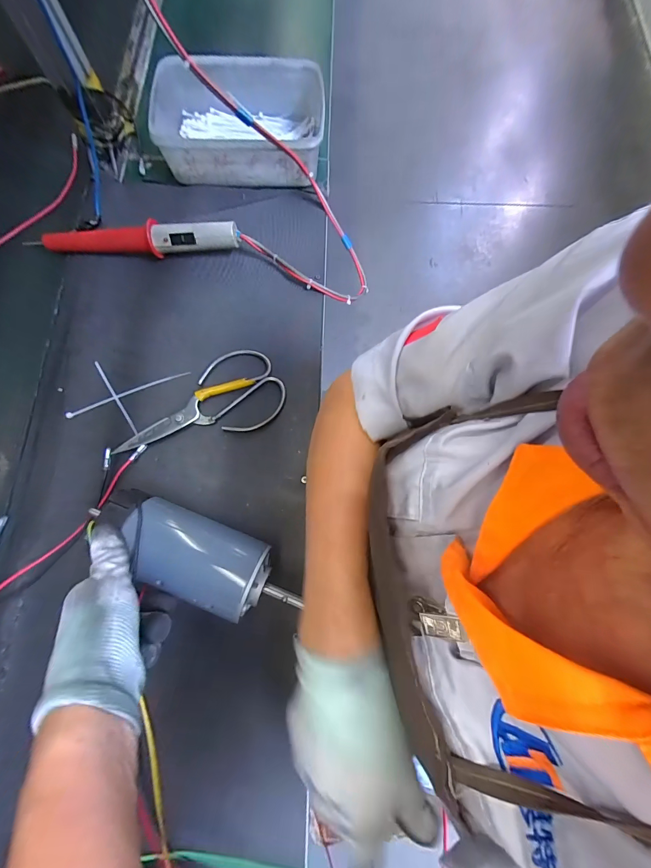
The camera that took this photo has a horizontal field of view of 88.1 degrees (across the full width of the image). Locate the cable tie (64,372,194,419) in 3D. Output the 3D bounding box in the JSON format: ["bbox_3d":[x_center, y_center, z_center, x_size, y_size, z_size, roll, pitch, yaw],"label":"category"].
[{"bbox_3d":[-0.239,-0.050,0.410,0.148,0.006,0.007,-22,76,-6],"label":"cable tie"}]

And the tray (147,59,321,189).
[{"bbox_3d":[-0.125,-0.446,0.487,0.239,0.067,0.172,-1,75,-1],"label":"tray"}]

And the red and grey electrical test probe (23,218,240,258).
[{"bbox_3d":[-0.244,-0.257,0.443,0.259,0.034,0.032,2,75,0],"label":"red and grey electrical test probe"}]

